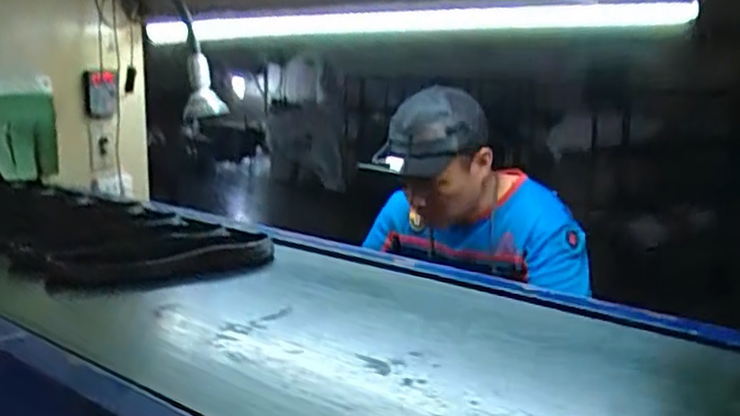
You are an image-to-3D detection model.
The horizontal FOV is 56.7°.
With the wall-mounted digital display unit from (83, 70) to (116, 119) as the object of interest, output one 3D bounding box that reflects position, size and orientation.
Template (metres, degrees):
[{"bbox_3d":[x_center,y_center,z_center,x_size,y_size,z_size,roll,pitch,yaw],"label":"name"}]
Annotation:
[{"bbox_3d":[-0.563,-0.235,1.431,0.067,0.101,0.015,5,23,3],"label":"wall-mounted digital display unit"}]

